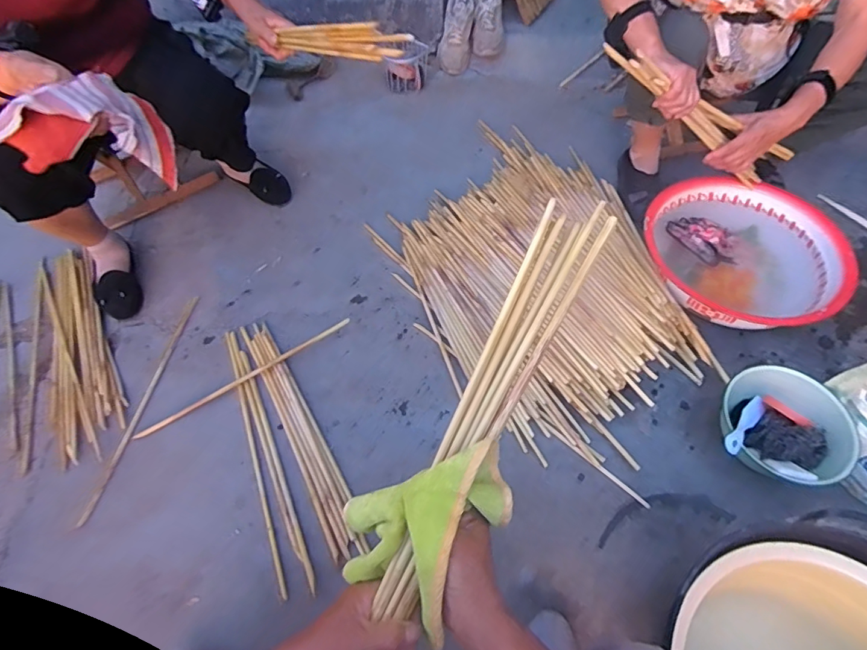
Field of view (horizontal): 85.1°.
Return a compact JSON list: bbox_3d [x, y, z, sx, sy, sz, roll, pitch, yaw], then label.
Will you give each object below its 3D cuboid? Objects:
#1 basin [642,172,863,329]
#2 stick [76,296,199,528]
[{"bbox_3d":[0.644,-0.145,1.011,0.372,0.119,0.360,-2,57,3],"label":"basin"},{"bbox_3d":[-0.571,0.143,0.940,0.022,0.008,0.481,5,57,7],"label":"stick"}]

